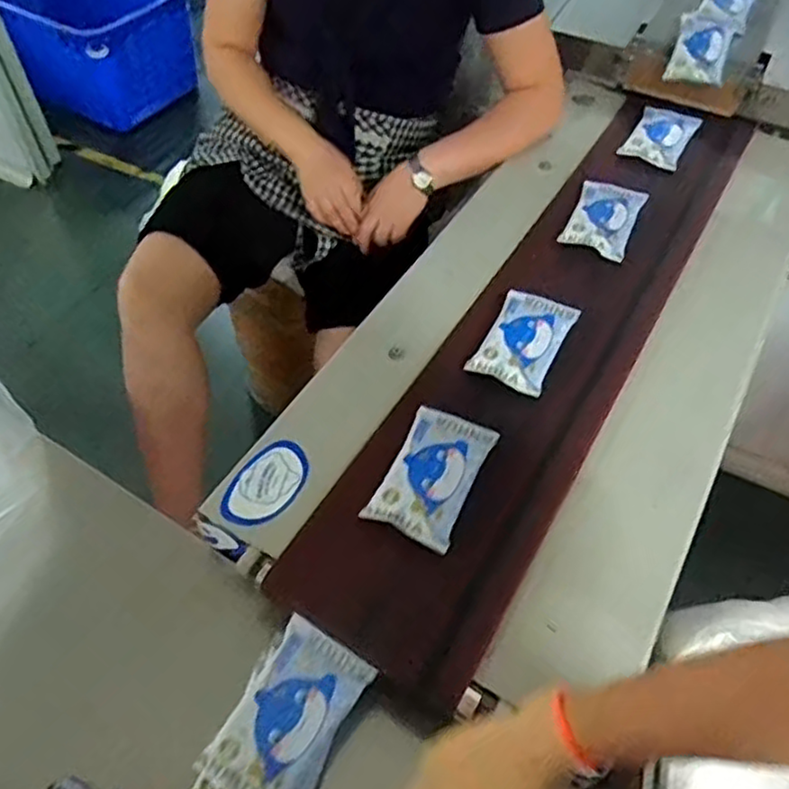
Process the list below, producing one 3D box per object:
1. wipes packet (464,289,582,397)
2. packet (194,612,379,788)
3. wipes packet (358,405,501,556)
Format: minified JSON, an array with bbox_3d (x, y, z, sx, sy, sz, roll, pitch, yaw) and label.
[{"bbox_3d":[0.151,-0.067,0.788,0.084,0.014,0.139,24,56,13],"label":"wipes packet"},{"bbox_3d":[-0.088,0.266,0.569,0.087,0.034,0.134,28,57,15],"label":"packet"},{"bbox_3d":[0.039,0.074,0.671,0.083,0.015,0.145,23,55,12],"label":"wipes packet"}]

